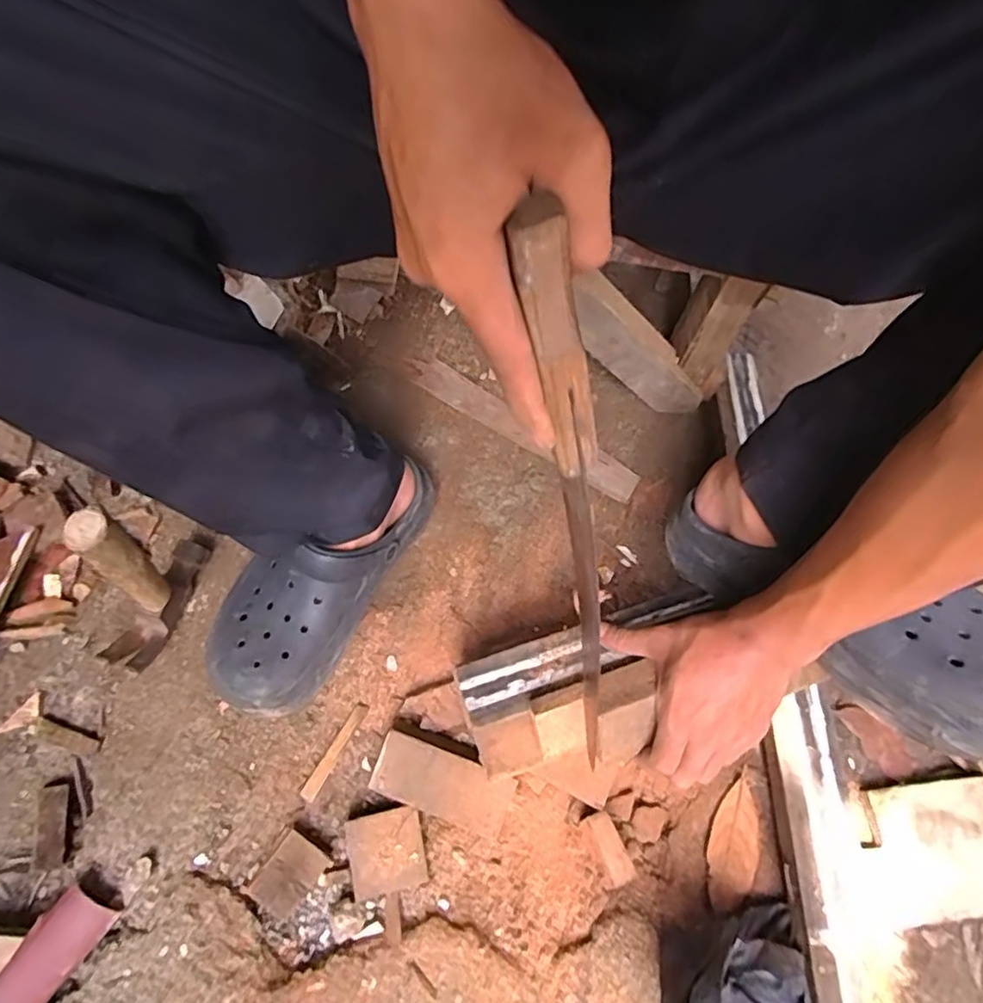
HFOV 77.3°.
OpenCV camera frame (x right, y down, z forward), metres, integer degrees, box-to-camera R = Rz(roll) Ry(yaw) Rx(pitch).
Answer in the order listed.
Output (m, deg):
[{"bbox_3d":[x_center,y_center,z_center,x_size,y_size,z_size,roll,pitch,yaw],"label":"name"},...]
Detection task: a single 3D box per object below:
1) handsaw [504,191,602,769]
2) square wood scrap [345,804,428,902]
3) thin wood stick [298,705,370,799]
[{"bbox_3d":[0.046,0.024,0.328,0.030,0.355,0.037,-26,45,-13],"label":"handsaw"},{"bbox_3d":[-0.088,0.290,0.511,0.059,0.012,0.060,-10,66,-7],"label":"square wood scrap"},{"bbox_3d":[-0.139,0.222,0.547,0.012,0.005,0.088,28,67,10],"label":"thin wood stick"}]

